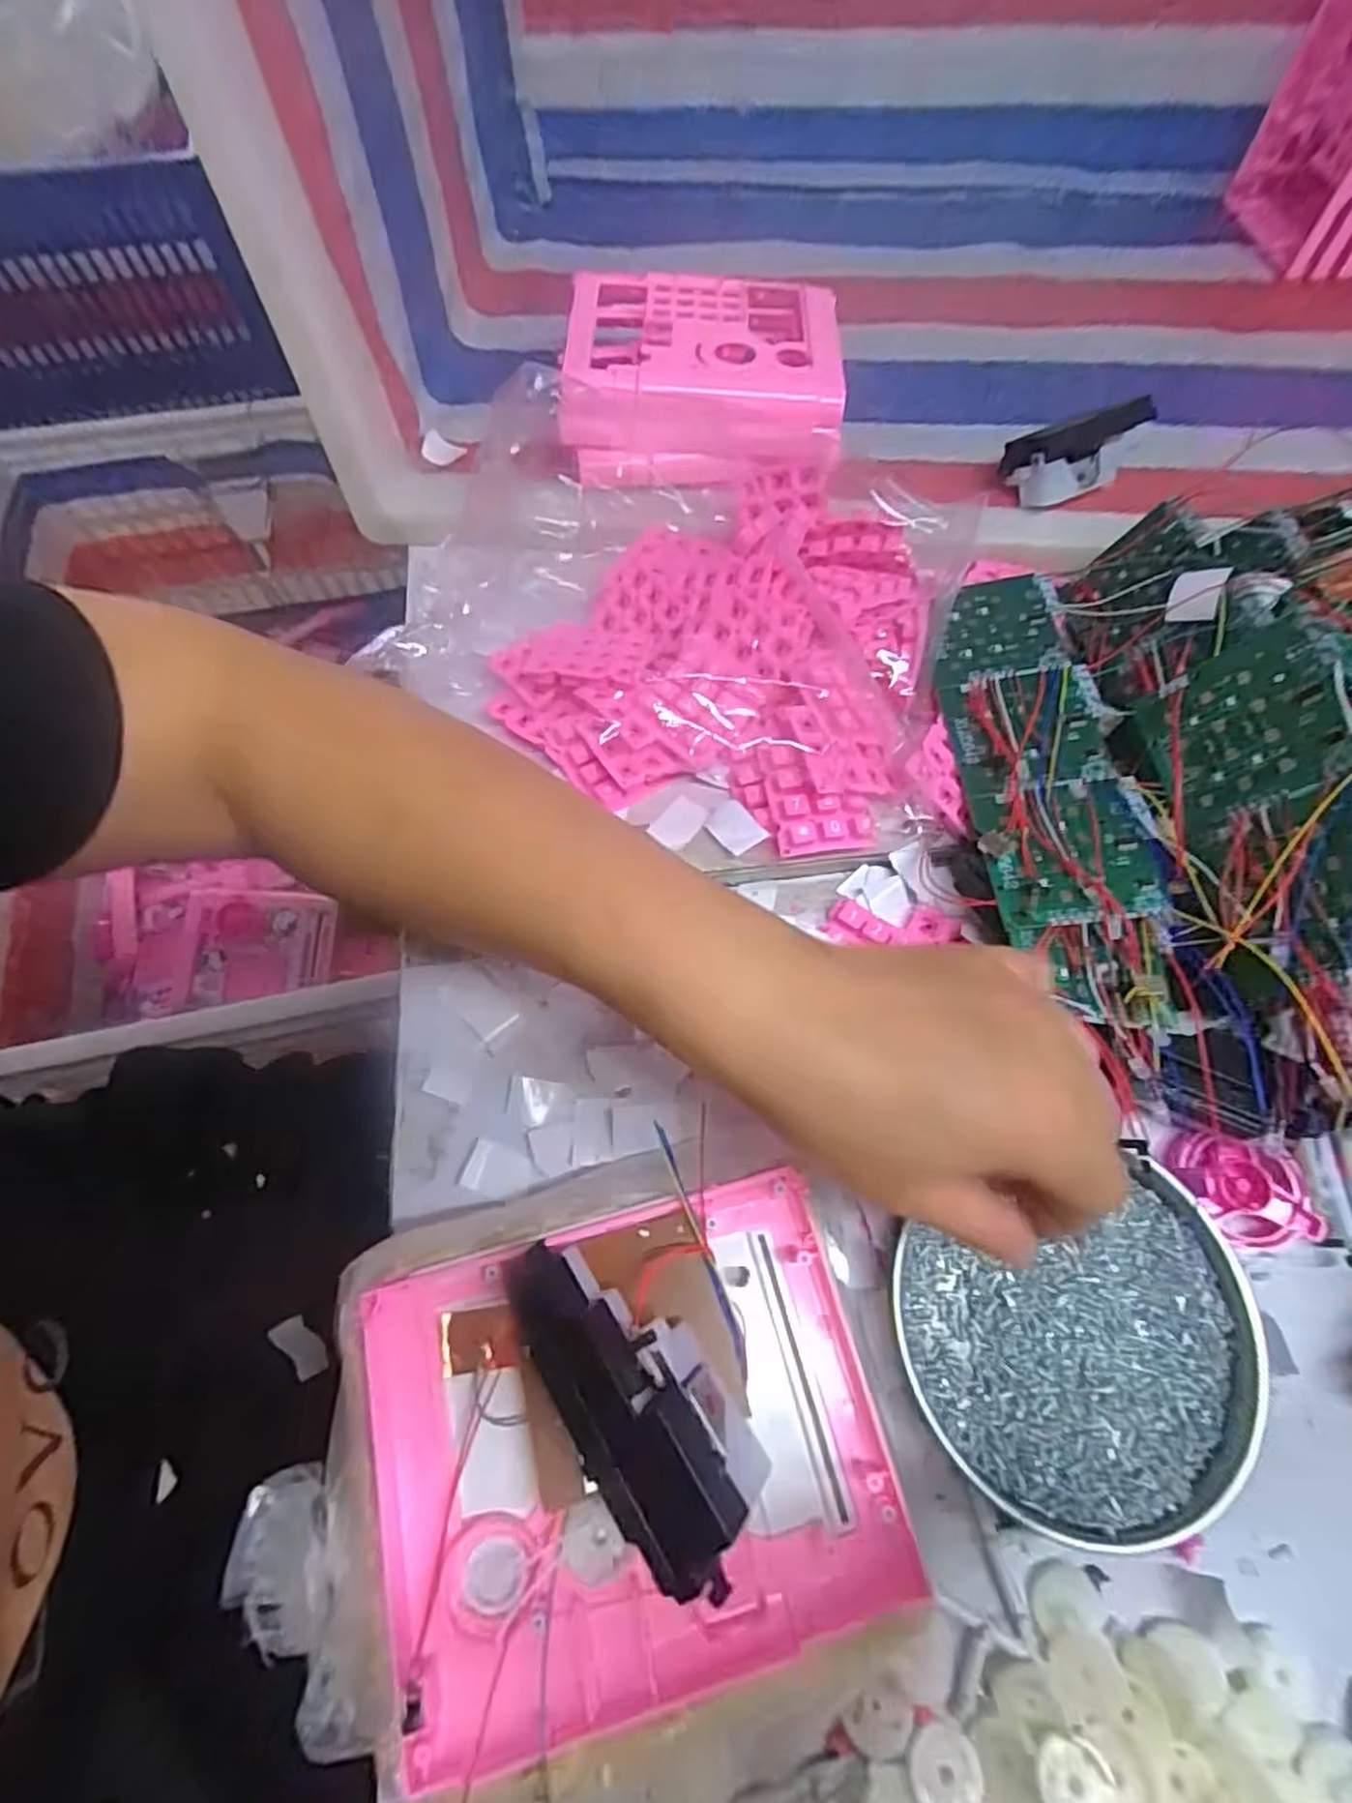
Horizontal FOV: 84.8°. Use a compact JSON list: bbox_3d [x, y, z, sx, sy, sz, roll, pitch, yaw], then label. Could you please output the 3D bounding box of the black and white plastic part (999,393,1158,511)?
[{"bbox_3d":[0.242,-0.265,0.438,0.092,0.039,0.033,-17,67,-6],"label":"black and white plastic part"}]

